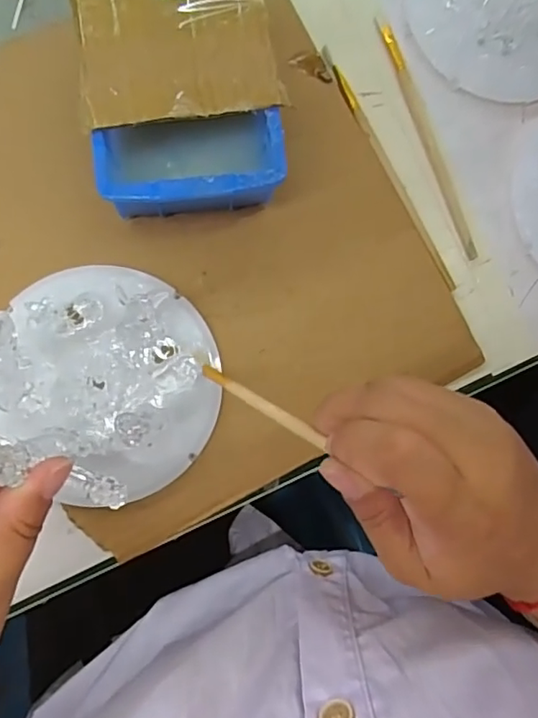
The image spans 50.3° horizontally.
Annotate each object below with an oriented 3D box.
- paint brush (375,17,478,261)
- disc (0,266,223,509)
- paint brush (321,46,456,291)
[{"bbox_3d":[0.101,-0.140,0.360,0.011,0.004,0.161,-19,87,-7],"label":"paint brush"},{"bbox_3d":[-0.091,0.013,0.309,0.123,0.017,0.124,1,84,-11],"label":"disc"},{"bbox_3d":[0.074,-0.118,0.352,0.009,0.004,0.167,-27,86,-7],"label":"paint brush"}]

